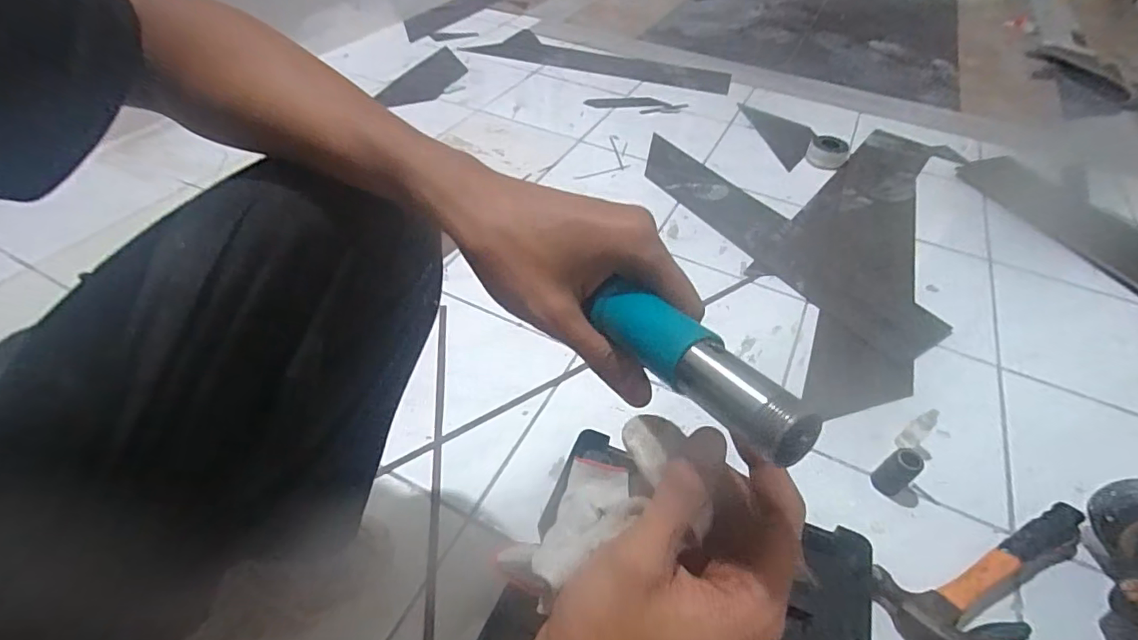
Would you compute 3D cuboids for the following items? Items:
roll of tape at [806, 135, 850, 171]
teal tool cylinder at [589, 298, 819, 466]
[{"bbox_3d":[0.618,-0.397,1.225,0.091,0.038,0.100,2,47,-2],"label":"roll of tape"},{"bbox_3d":[0.052,0.018,0.220,0.022,0.022,0.115,-23,37,-23],"label":"teal tool cylinder"}]

